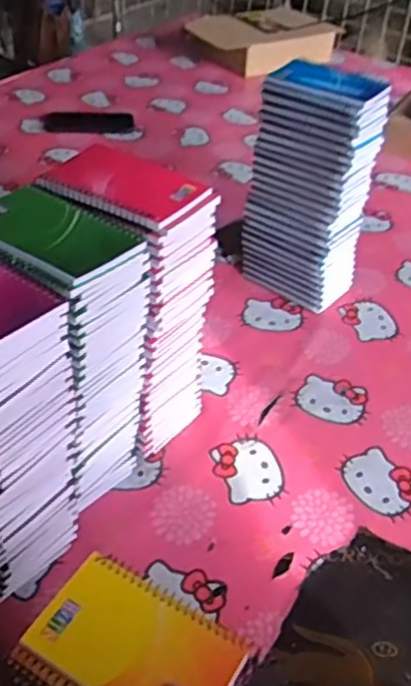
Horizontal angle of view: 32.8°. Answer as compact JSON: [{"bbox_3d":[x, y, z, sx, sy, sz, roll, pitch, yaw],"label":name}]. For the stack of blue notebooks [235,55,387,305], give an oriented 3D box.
[{"bbox_3d":[0.134,-0.195,0.902,0.143,0.286,0.090,26,45,23],"label":"stack of blue notebooks"}]

